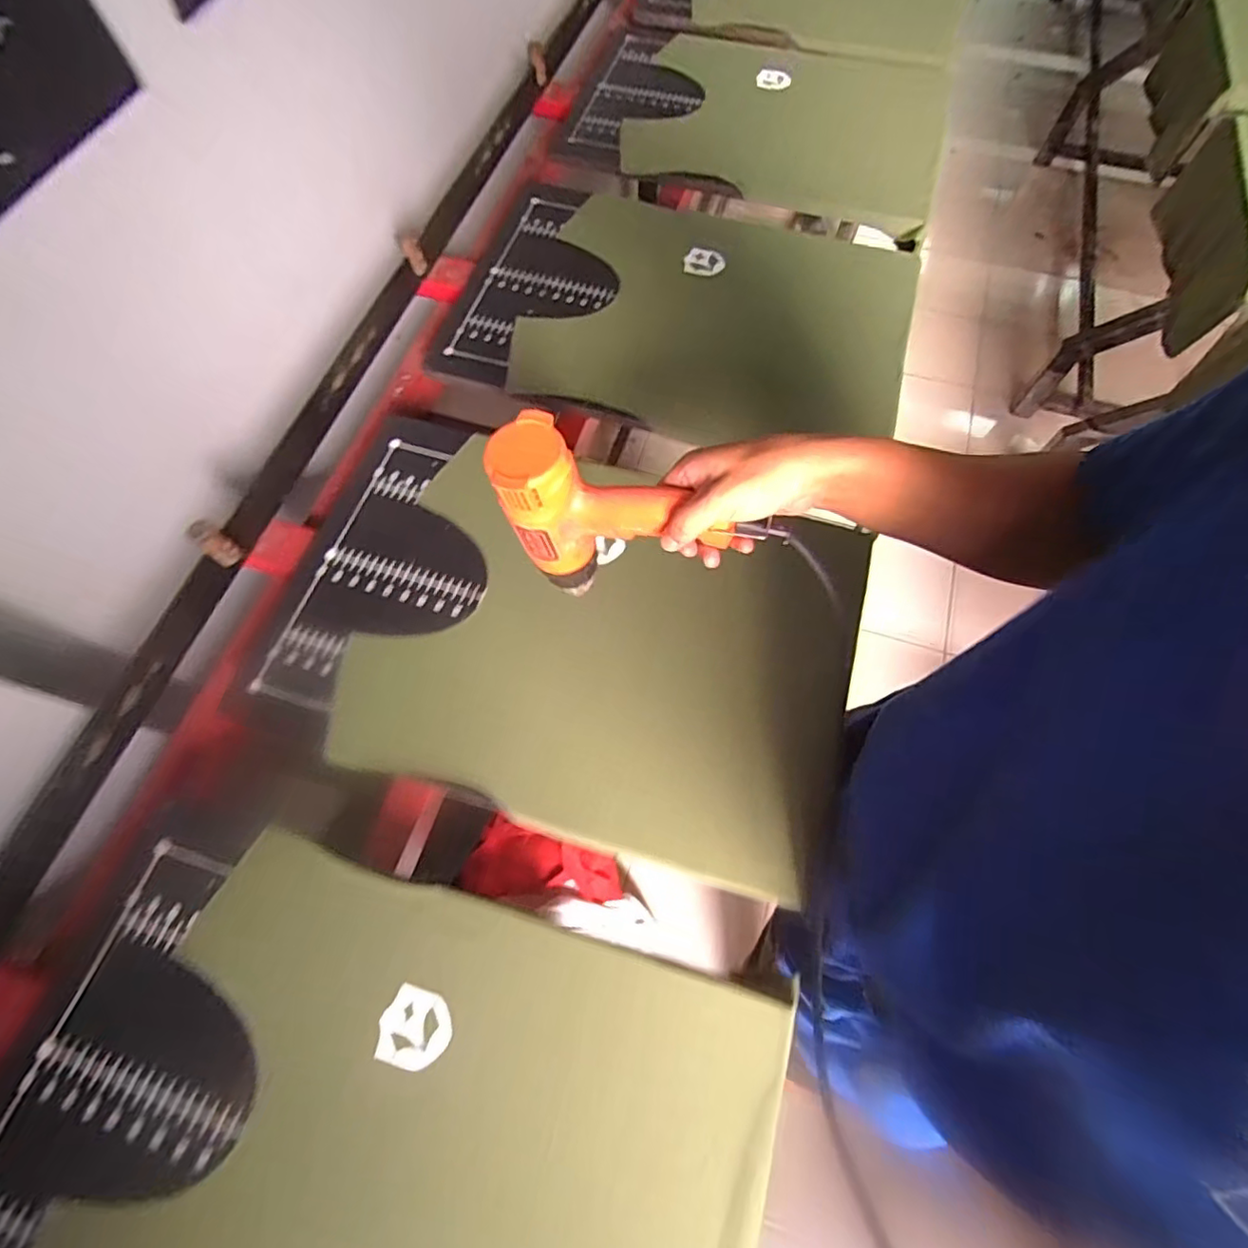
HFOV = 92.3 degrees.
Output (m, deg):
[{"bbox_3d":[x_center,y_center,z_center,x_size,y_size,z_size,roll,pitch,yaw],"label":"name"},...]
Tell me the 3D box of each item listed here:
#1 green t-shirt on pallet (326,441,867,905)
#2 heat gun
[{"bbox_3d":[-0.010,0.007,0.617,0.482,0.025,0.400,16,68,6],"label":"green t-shirt on pallet"},{"bbox_3d":[0.009,-0.078,0.498,0.211,0.169,0.061,9,67,3],"label":"heat gun"}]

